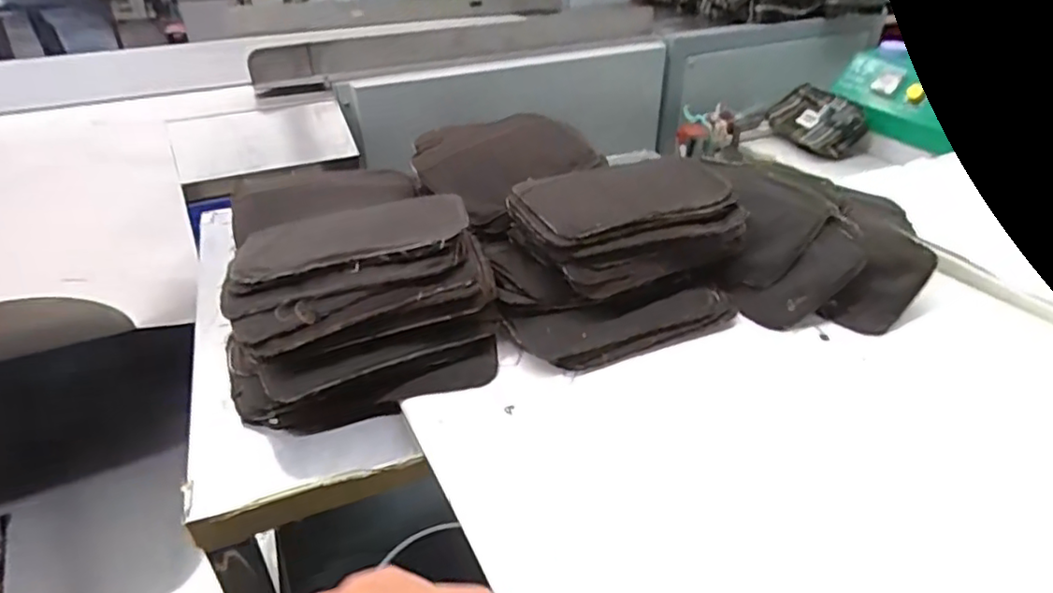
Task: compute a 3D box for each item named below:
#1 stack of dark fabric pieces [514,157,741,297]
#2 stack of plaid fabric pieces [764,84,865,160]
[{"bbox_3d":[0.098,-0.069,0.615,0.207,0.084,0.144,-14,37,-20],"label":"stack of dark fabric pieces"},{"bbox_3d":[0.621,-0.378,1.339,0.113,0.087,0.207,-13,37,-18],"label":"stack of plaid fabric pieces"}]

